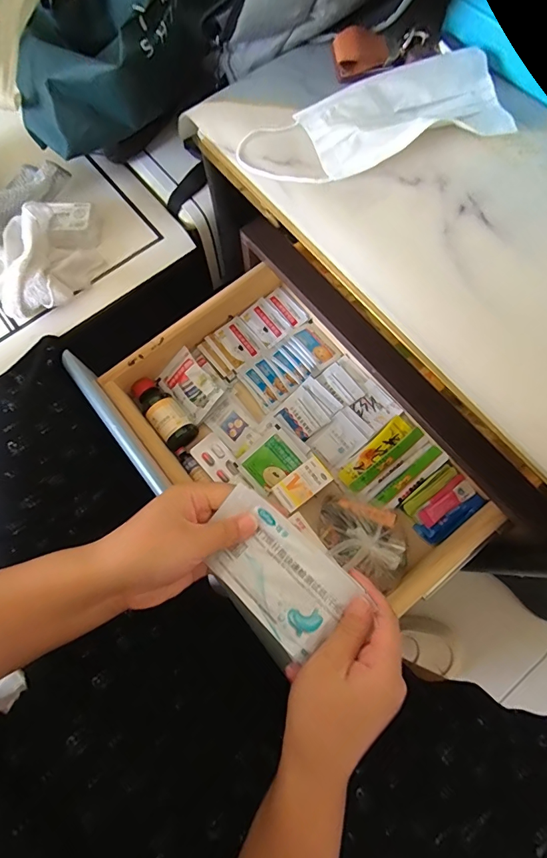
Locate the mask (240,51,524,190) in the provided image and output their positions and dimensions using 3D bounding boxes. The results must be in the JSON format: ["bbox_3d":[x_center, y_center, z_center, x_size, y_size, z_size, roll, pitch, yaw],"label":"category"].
[{"bbox_3d":[0.085,-0.264,0.355,0.221,0.021,0.084,-18,74,-3],"label":"mask"}]

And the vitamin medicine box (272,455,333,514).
[{"bbox_3d":[0.034,0.065,0.491,0.063,0.015,0.037,-38,76,-9],"label":"vitamin medicine box"}]

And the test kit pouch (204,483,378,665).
[{"bbox_3d":[0.000,0.100,0.300,0.110,0.011,0.064,42,79,12],"label":"test kit pouch"}]

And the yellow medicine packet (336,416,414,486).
[{"bbox_3d":[0.124,0.027,0.511,0.107,0.004,0.024,-42,77,-10],"label":"yellow medicine packet"}]

